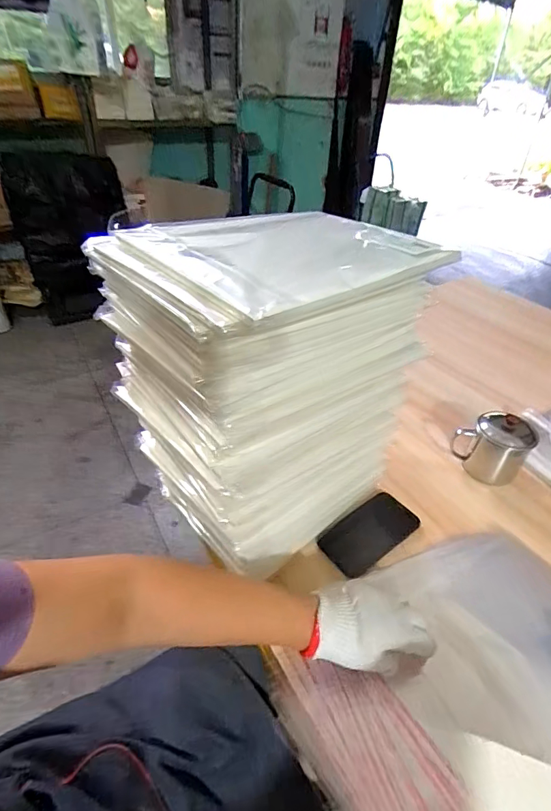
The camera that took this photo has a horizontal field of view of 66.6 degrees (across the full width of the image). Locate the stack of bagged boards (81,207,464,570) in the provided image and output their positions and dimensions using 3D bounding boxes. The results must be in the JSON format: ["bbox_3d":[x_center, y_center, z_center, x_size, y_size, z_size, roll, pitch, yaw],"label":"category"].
[{"bbox_3d":[-0.010,-0.011,0.490,0.260,0.362,0.213,-28,48,-32],"label":"stack of bagged boards"}]

